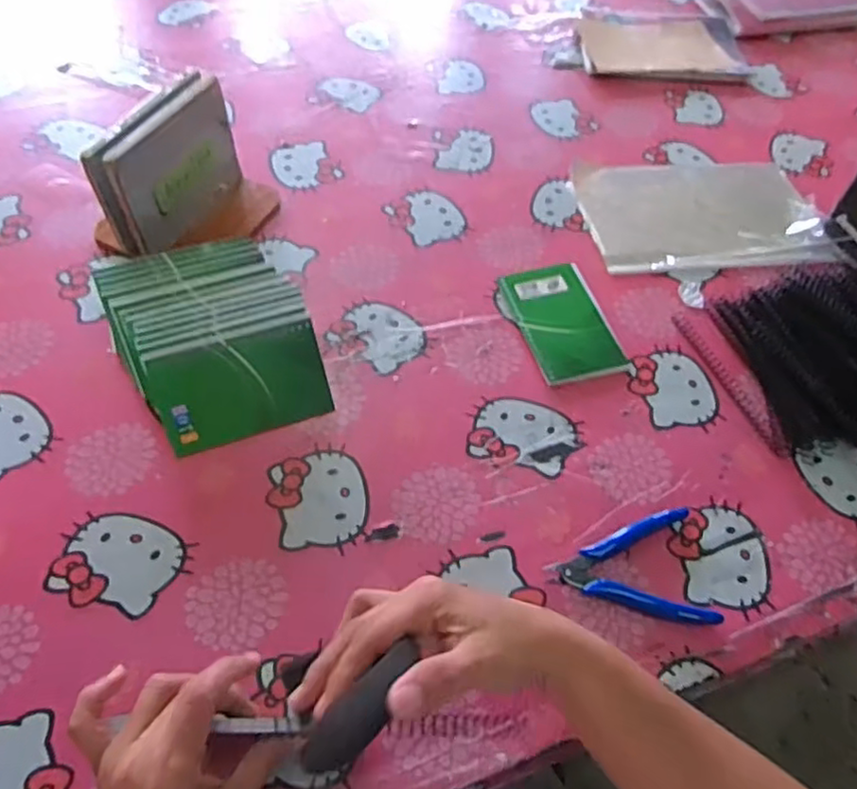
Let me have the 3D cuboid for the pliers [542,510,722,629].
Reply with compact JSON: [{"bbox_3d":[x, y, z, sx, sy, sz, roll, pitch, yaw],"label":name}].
[{"bbox_3d":[0.145,0.131,0.484,0.114,0.007,0.084,-6,56,-8],"label":"pliers"}]

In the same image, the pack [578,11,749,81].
[{"bbox_3d":[0.321,-0.480,0.913,0.224,0.011,0.159,4,56,-1],"label":"pack"}]

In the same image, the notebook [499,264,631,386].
[{"bbox_3d":[0.126,-0.071,0.622,0.081,0.006,0.133,-12,57,-11],"label":"notebook"}]

